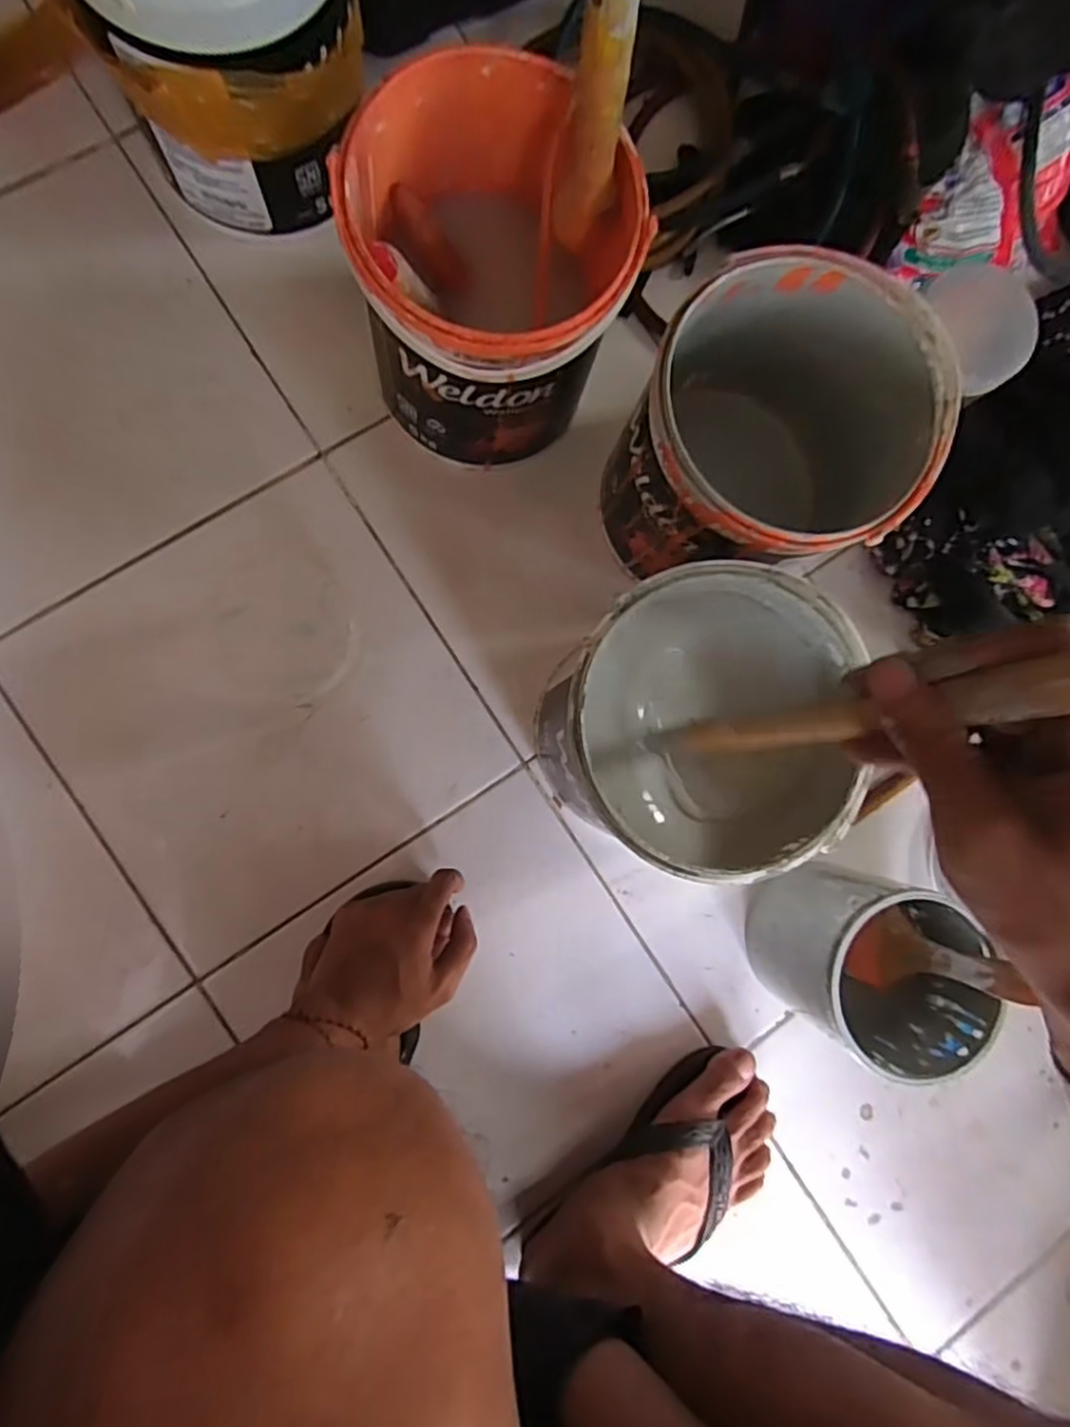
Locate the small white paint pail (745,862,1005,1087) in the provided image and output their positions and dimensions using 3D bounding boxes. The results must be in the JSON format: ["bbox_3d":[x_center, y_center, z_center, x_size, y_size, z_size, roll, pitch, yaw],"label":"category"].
[{"bbox_3d":[0.252,0.191,0.515,0.133,0.136,0.127,6,86,-7],"label":"small white paint pail"}]

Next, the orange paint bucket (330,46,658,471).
[{"bbox_3d":[-0.034,-0.293,0.485,0.175,0.186,0.185,0,87,-7],"label":"orange paint bucket"}]

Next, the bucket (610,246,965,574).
[{"bbox_3d":[0.157,-0.191,0.502,0.182,0.189,0.185,0,87,-7],"label":"bucket"}]

